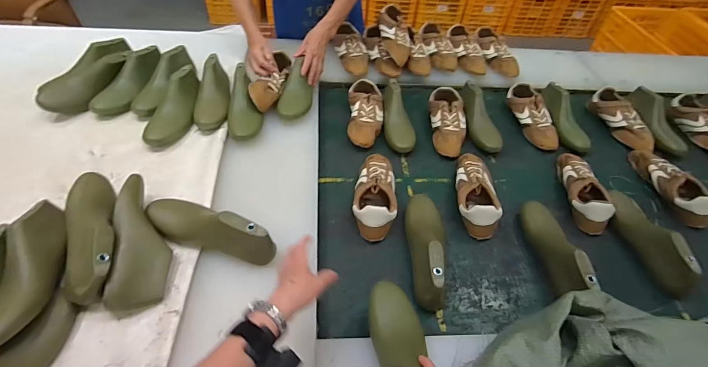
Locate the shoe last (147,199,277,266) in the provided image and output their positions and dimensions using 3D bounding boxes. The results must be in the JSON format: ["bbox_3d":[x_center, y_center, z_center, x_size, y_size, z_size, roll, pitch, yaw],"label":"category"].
[{"bbox_3d":[-0.282,0.083,0.693,0.273,0.079,0.088,22,50,15],"label":"shoe last"}]

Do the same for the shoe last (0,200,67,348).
[{"bbox_3d":[-0.533,0.140,0.588,0.092,0.071,0.260,-7,49,-11],"label":"shoe last"}]

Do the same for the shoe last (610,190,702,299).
[{"bbox_3d":[0.670,0.122,0.829,0.076,0.104,0.242,3,48,-2],"label":"shoe last"}]

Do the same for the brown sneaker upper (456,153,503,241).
[{"bbox_3d":[0.303,0.016,0.894,0.097,0.075,0.244,11,48,5],"label":"brown sneaker upper"}]

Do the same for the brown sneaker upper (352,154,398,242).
[{"bbox_3d":[0.054,0.013,0.870,0.098,0.069,0.251,8,48,2],"label":"brown sneaker upper"}]

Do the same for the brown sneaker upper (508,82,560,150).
[{"bbox_3d":[0.553,-0.206,1.123,0.094,0.080,0.267,0,48,-5],"label":"brown sneaker upper"}]

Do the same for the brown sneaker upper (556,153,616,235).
[{"bbox_3d":[0.594,0.006,0.937,0.096,0.080,0.260,5,48,0],"label":"brown sneaker upper"}]

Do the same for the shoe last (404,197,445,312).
[{"bbox_3d":[0.165,0.124,0.768,0.093,0.099,0.273,5,48,-1],"label":"shoe last"}]

